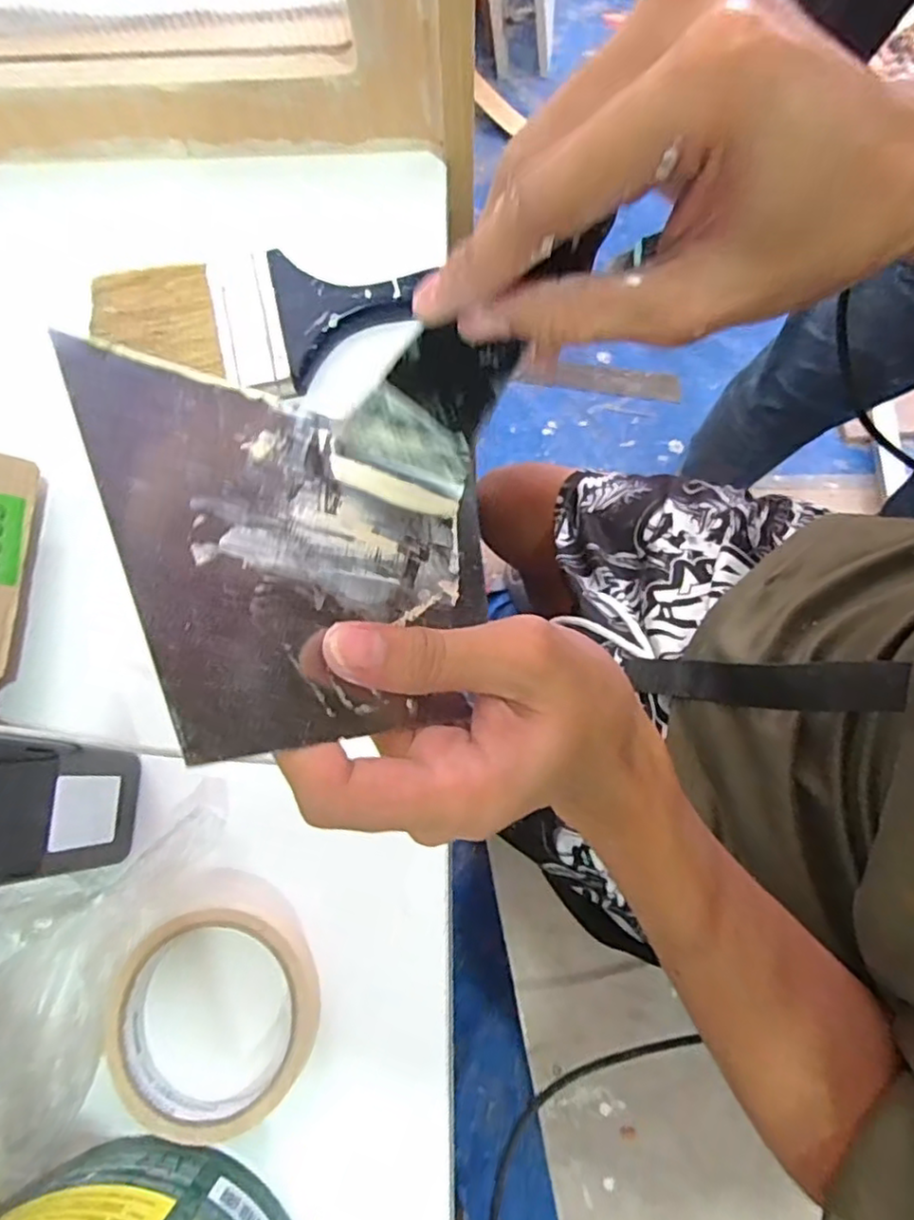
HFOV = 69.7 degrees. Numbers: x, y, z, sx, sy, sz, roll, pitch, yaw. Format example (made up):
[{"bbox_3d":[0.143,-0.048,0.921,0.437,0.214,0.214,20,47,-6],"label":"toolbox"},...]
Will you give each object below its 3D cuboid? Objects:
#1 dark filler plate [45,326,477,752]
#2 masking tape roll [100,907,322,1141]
[{"bbox_3d":[-0.033,-0.014,0.189,0.004,0.131,0.096,-21,77,36],"label":"dark filler plate"},{"bbox_3d":[-0.113,0.187,0.303,0.097,0.027,0.089,0,74,1],"label":"masking tape roll"}]

